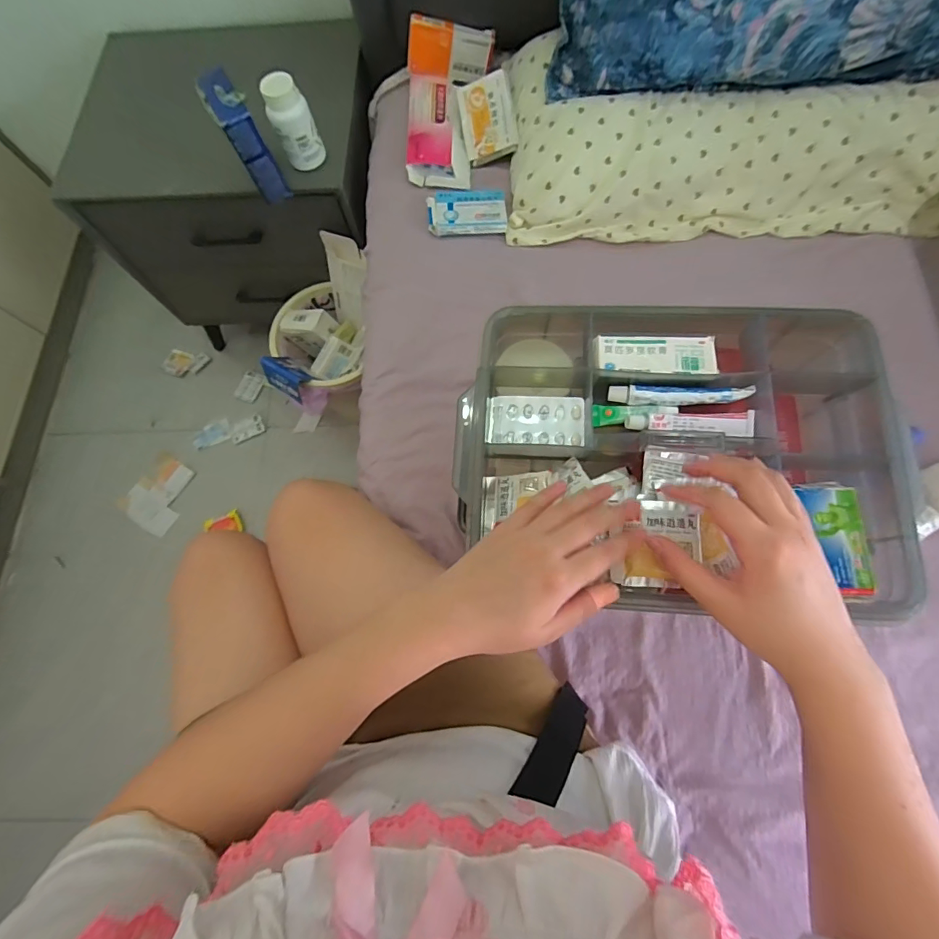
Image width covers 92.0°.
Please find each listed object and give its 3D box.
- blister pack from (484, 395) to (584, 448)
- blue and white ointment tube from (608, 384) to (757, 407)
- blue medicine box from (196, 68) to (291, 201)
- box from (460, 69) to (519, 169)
[{"bbox_3d":[0.060,-0.044,0.417,0.089,0.011,0.046,3,72,3],"label":"blister pack"},{"bbox_3d":[0.186,-0.066,0.402,0.117,0.018,0.018,6,72,4],"label":"blue and white ointment tube"},{"bbox_3d":[-0.313,-0.458,0.633,0.049,0.122,0.100,-33,74,-9],"label":"blue medicine box"},{"bbox_3d":[0.028,-0.524,0.679,0.076,0.014,0.101,-5,111,25],"label":"box"}]

